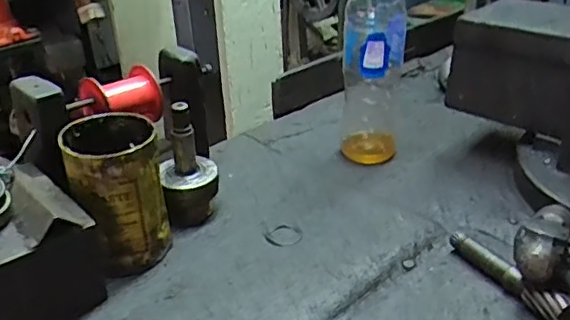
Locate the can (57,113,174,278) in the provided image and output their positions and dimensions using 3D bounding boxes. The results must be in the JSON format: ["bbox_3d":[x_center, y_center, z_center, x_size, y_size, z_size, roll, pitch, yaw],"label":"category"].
[{"bbox_3d":[-0.136,0.026,0.490,0.074,0.110,0.078,-12,32,-17],"label":"can"}]

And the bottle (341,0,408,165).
[{"bbox_3d":[0.091,-0.097,0.618,0.062,0.209,0.061,4,30,8],"label":"bottle"}]

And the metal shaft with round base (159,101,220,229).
[{"bbox_3d":[-0.087,0.003,0.536,0.053,0.106,0.047,-6,30,-9],"label":"metal shaft with round base"}]

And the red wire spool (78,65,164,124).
[{"bbox_3d":[-0.144,-0.054,0.528,0.062,0.045,0.046,-27,36,-37],"label":"red wire spool"}]

